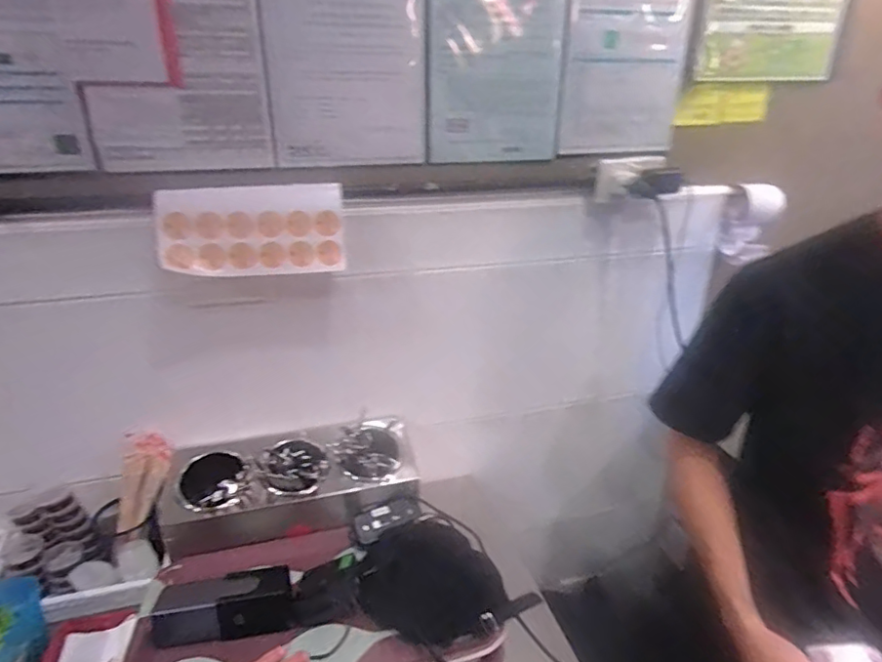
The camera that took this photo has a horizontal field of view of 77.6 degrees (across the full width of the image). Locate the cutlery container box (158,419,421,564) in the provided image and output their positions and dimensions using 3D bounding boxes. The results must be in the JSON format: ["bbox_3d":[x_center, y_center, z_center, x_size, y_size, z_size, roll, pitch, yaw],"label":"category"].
[{"bbox_3d":[-0.236,0.228,0.881,0.386,0.124,0.151,-7,25,-17],"label":"cutlery container box"}]

